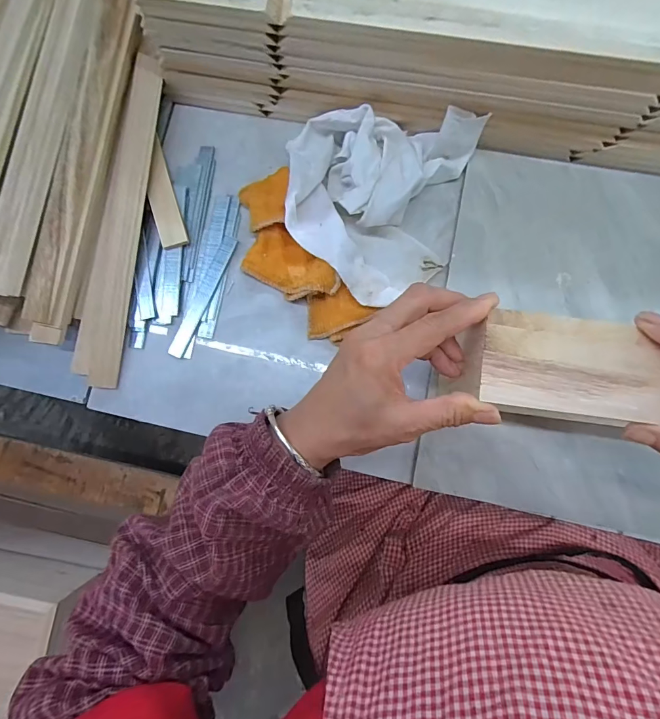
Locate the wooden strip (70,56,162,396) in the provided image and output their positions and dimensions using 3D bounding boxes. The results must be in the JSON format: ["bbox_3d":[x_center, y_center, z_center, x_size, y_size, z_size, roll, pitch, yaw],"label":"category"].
[{"bbox_3d":[-0.176,-0.115,0.336,0.033,0.007,0.274,10,91,-33],"label":"wooden strip"}]

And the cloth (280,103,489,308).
[{"bbox_3d":[0.038,-0.128,0.330,0.155,0.044,0.158,9,84,1],"label":"cloth"}]

